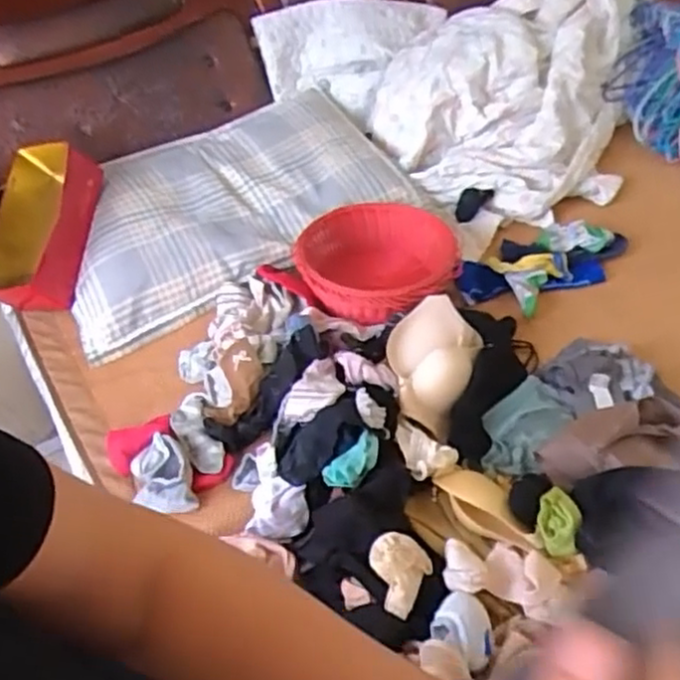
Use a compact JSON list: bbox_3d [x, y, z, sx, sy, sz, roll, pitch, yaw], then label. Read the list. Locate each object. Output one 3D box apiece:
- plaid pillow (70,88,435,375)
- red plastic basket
[{"bbox_3d":[-0.228,-0.270,1.367,0.679,0.126,0.399,-26,52,-16],"label":"plaid pillow"},{"bbox_3d":[0.065,-0.131,1.253,0.281,0.116,0.276,0,50,5],"label":"red plastic basket"}]

